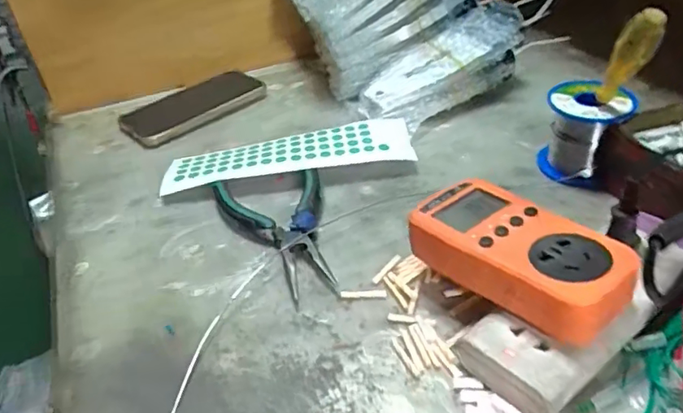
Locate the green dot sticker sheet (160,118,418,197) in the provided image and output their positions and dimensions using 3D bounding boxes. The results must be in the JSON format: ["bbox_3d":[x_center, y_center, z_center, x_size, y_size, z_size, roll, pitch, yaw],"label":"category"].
[{"bbox_3d":[-0.047,-0.045,0.498,0.221,0.017,0.064,-8,38,-2],"label":"green dot sticker sheet"}]

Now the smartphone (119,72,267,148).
[{"bbox_3d":[-0.162,-0.110,0.604,0.154,0.014,0.083,-34,46,-31],"label":"smartphone"}]

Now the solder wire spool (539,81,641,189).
[{"bbox_3d":[0.202,-0.062,0.457,0.065,0.067,0.063,12,42,22],"label":"solder wire spool"}]

